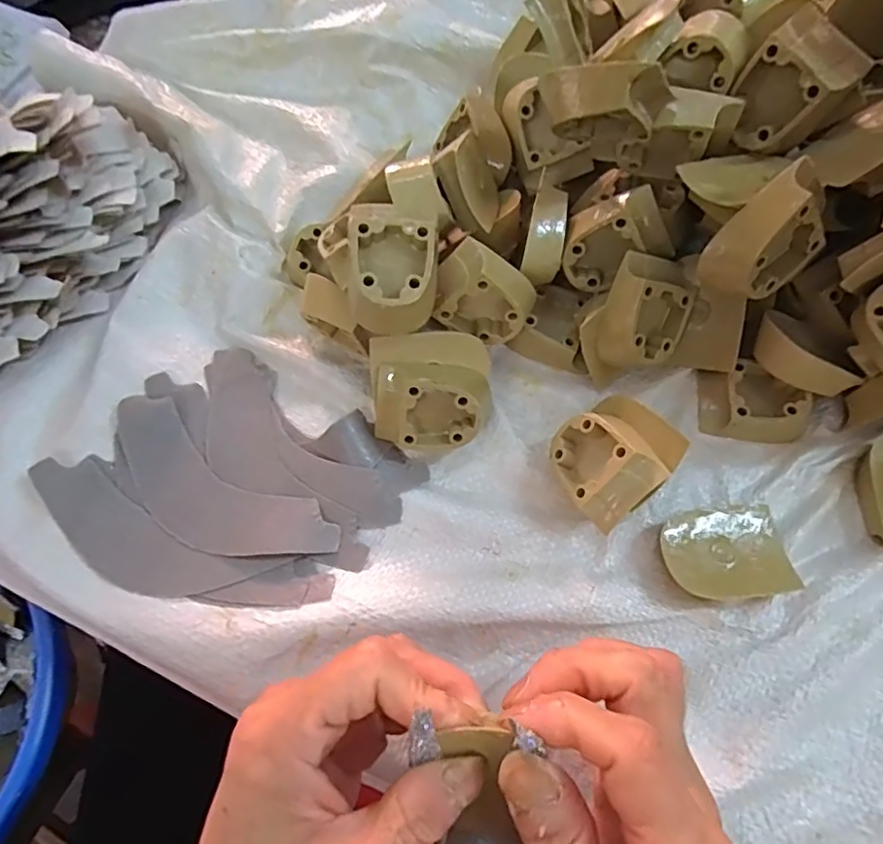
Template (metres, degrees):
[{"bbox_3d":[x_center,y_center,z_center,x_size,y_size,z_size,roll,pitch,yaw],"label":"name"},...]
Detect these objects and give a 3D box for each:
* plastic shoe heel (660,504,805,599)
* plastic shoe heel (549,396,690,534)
[{"bbox_3d":[0.129,0.060,0.261,0.050,0.014,0.041,-8,69,-3],"label":"plastic shoe heel"},{"bbox_3d":[0.078,0.017,0.267,0.053,0.042,0.048,-36,73,-12],"label":"plastic shoe heel"}]

